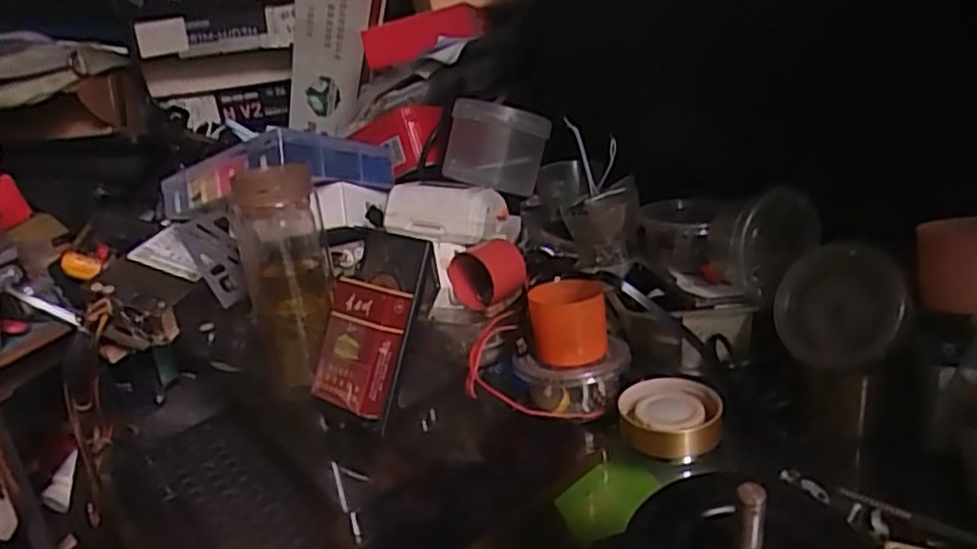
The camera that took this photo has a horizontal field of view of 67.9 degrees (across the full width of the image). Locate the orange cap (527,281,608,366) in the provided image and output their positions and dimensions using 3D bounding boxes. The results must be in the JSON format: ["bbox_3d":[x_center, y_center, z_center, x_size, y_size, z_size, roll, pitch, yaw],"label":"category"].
[{"bbox_3d":[0.056,0.033,0.515,0.054,0.044,0.054,-4,21,8],"label":"orange cap"}]

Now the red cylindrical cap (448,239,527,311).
[{"bbox_3d":[0.000,0.000,0.556,0.044,0.044,0.043,12,28,41],"label":"red cylindrical cap"}]

